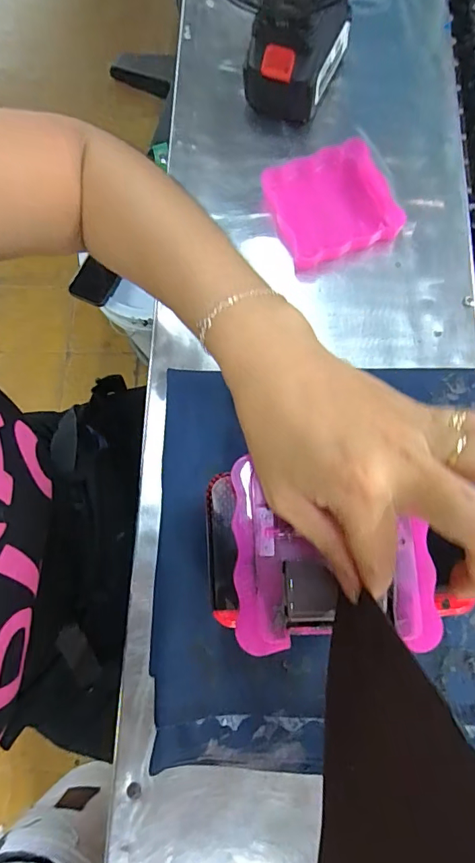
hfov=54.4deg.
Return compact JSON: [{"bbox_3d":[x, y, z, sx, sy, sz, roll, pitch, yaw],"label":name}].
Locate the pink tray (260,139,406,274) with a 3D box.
[{"bbox_3d":[0.090,-0.220,0.449,0.106,0.029,0.107,-18,75,-1],"label":"pink tray"}]

